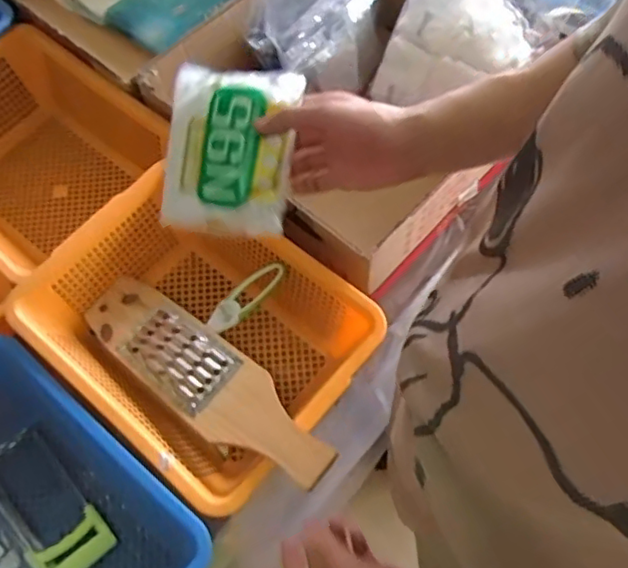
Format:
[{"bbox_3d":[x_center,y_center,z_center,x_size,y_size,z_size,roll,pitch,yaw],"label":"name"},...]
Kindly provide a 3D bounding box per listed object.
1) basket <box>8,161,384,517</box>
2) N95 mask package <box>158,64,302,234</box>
[{"bbox_3d":[-0.132,0.059,0.756,0.358,0.140,0.281,38,72,18],"label":"basket"},{"bbox_3d":[-0.077,-0.121,0.546,0.115,0.030,0.145,6,88,12],"label":"N95 mask package"}]

